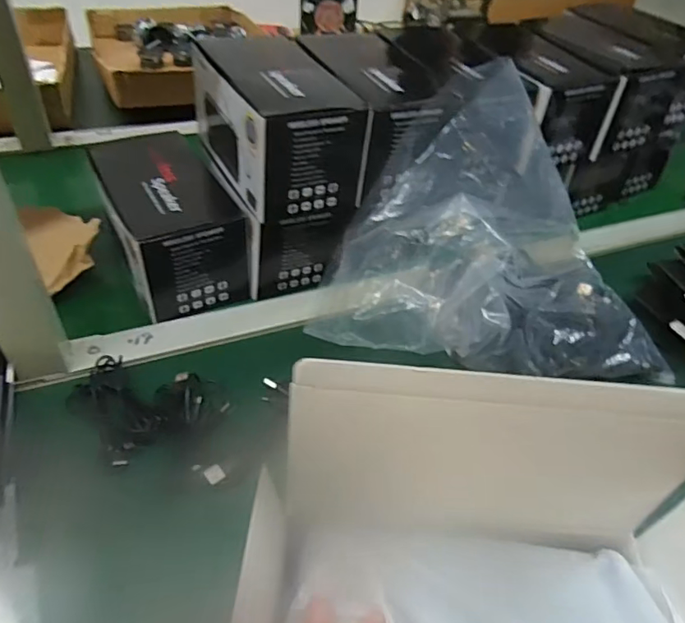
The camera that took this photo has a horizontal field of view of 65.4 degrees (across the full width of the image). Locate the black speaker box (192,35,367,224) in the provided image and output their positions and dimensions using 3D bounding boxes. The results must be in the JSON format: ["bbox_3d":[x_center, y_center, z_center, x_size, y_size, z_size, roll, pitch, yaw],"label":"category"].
[{"bbox_3d":[-0.067,-0.187,0.535,0.118,0.112,0.185,-15,46,-20],"label":"black speaker box"}]

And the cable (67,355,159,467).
[{"bbox_3d":[-0.185,0.081,0.432,0.049,0.018,0.102,-26,51,-29],"label":"cable"}]

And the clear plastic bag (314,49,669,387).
[{"bbox_3d":[0.137,-0.051,0.470,0.314,0.193,0.159,-7,44,-12],"label":"clear plastic bag"}]

